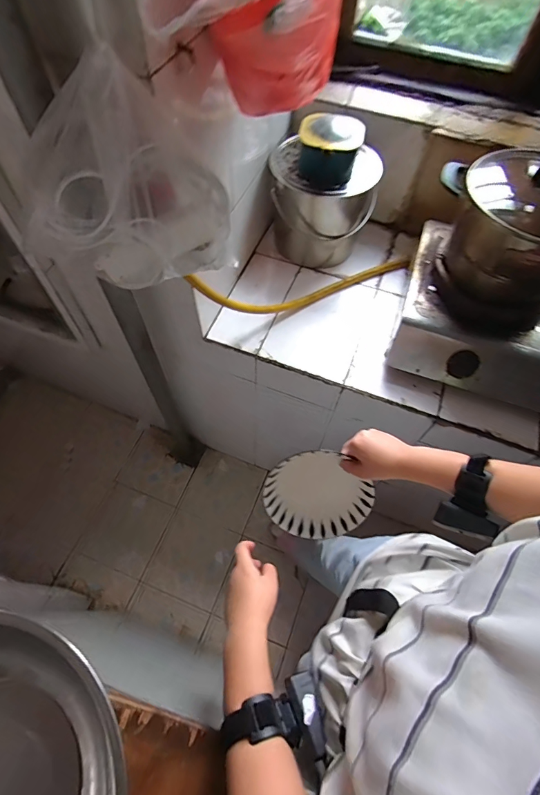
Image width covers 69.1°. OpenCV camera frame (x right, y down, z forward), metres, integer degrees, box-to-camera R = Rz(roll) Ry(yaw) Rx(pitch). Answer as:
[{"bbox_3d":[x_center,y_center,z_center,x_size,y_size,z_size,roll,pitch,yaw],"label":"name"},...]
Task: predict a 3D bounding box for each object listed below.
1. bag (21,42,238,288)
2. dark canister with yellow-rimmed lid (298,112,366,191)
[{"bbox_3d":[-0.183,-0.263,0.495,0.253,0.239,0.086,-15,63,-9],"label":"bag"},{"bbox_3d":[0.125,-0.526,0.825,0.128,0.083,0.127,13,63,6],"label":"dark canister with yellow-rimmed lid"}]

